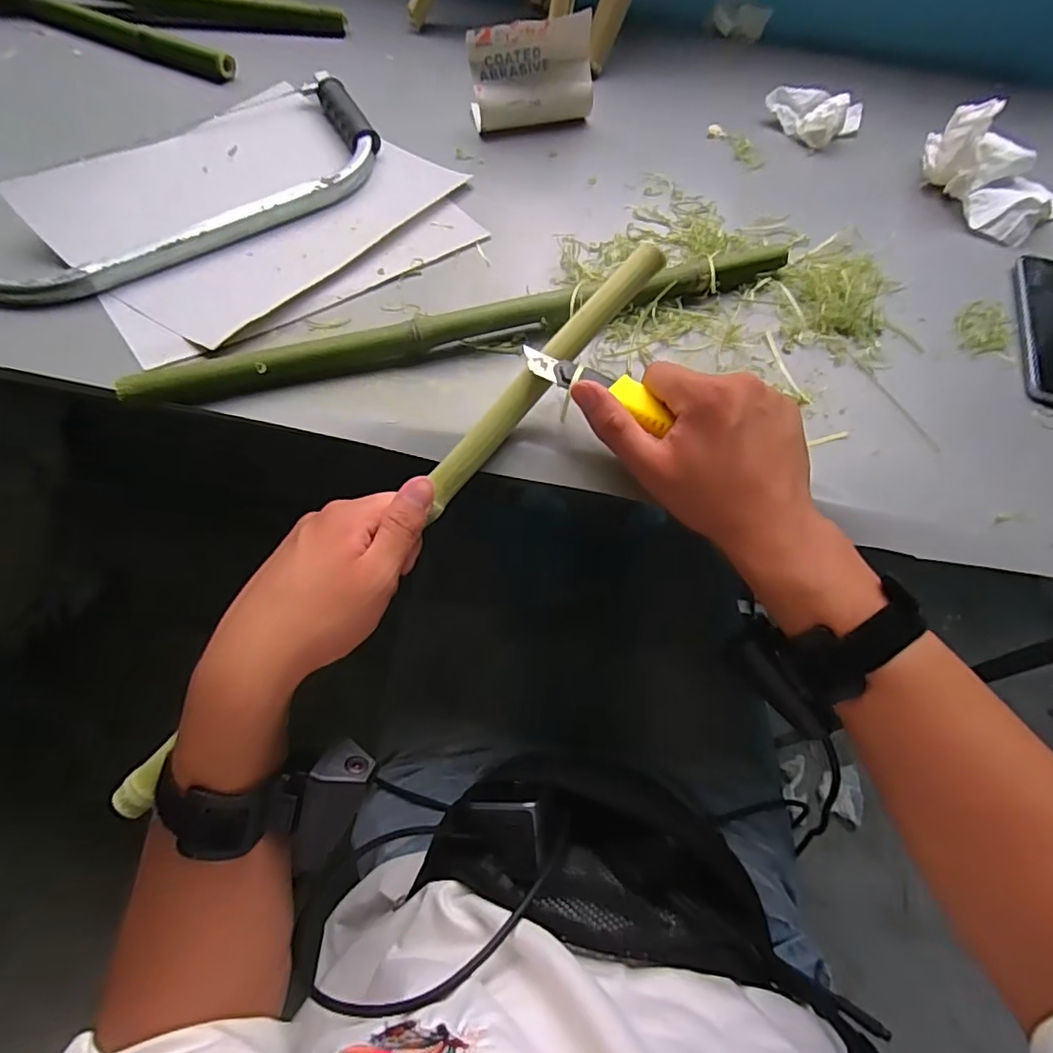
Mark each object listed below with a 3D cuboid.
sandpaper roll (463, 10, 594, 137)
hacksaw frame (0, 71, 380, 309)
[{"bbox_3d":[0.004,-0.404,0.522,0.109,0.069,0.047,-18,65,-12],"label":"sandpaper roll"},{"bbox_3d":[-0.275,-0.258,0.452,0.349,0.016,0.150,-32,69,-18],"label":"hacksaw frame"}]

